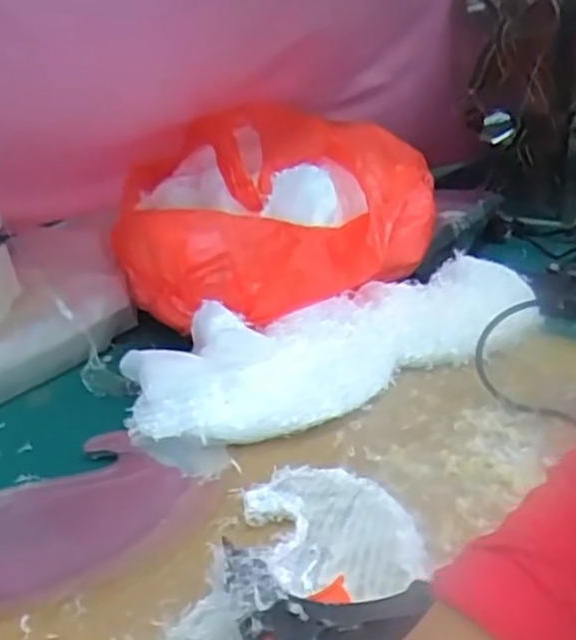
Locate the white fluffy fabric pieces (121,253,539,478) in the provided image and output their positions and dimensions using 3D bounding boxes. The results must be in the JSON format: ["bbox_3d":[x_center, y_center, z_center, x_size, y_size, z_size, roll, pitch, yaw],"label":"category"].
[{"bbox_3d":[0.066,0.013,0.719,0.463,0.052,0.175,-17,28,-28],"label":"white fluffy fabric pieces"}]

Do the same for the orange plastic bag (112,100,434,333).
[{"bbox_3d":[-0.016,-0.135,0.860,0.343,0.148,0.404,-7,24,-7],"label":"orange plastic bag"}]

